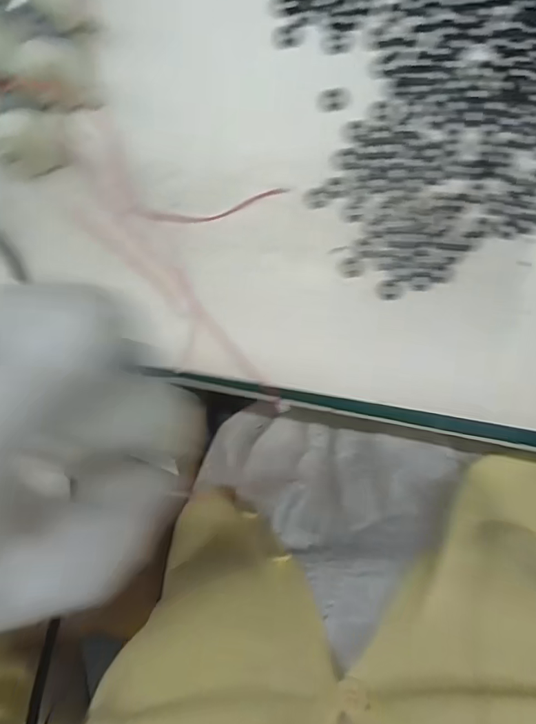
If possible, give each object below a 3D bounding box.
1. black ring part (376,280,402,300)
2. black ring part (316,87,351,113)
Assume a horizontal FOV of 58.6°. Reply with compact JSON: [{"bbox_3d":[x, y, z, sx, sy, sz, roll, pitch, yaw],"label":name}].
[{"bbox_3d":[0.065,-0.038,0.256,0.013,0.004,0.010,5,98,3],"label":"black ring part"},{"bbox_3d":[0.034,-0.136,0.247,0.017,0.004,0.011,-10,97,5],"label":"black ring part"}]

